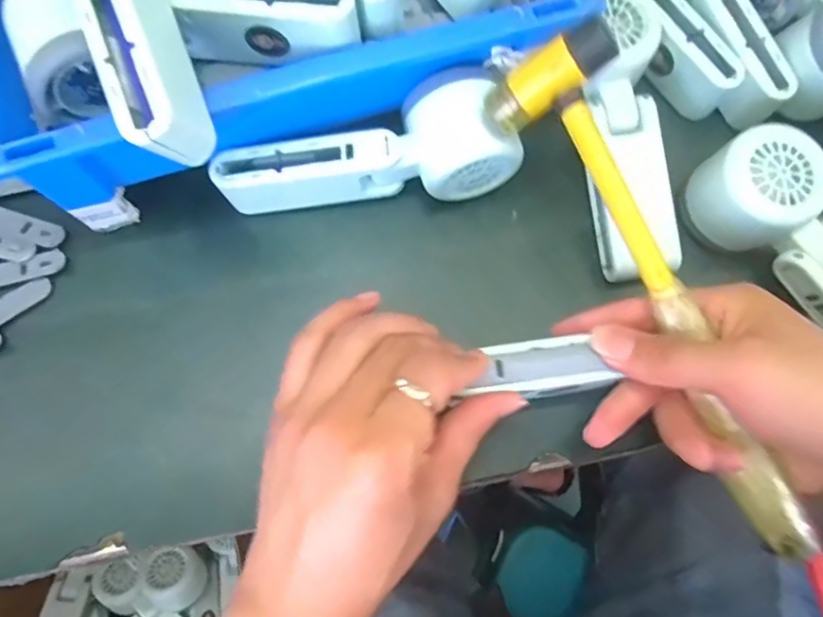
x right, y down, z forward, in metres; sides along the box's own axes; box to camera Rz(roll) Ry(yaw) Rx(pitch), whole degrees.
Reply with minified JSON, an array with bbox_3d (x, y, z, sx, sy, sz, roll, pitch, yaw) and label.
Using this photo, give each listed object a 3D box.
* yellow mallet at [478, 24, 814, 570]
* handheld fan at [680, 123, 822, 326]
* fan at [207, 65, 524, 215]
[{"bbox_3d":[0.121,-0.003,0.273,0.048,0.036,0.261,-28,90,-8],"label":"yellow mallet"},{"bbox_3d":[0.226,-0.026,0.316,0.052,0.048,0.167,-43,81,-11],"label":"handheld fan"},{"bbox_3d":[-0.025,-0.083,0.330,0.161,0.052,0.056,-14,77,-5],"label":"fan"}]

